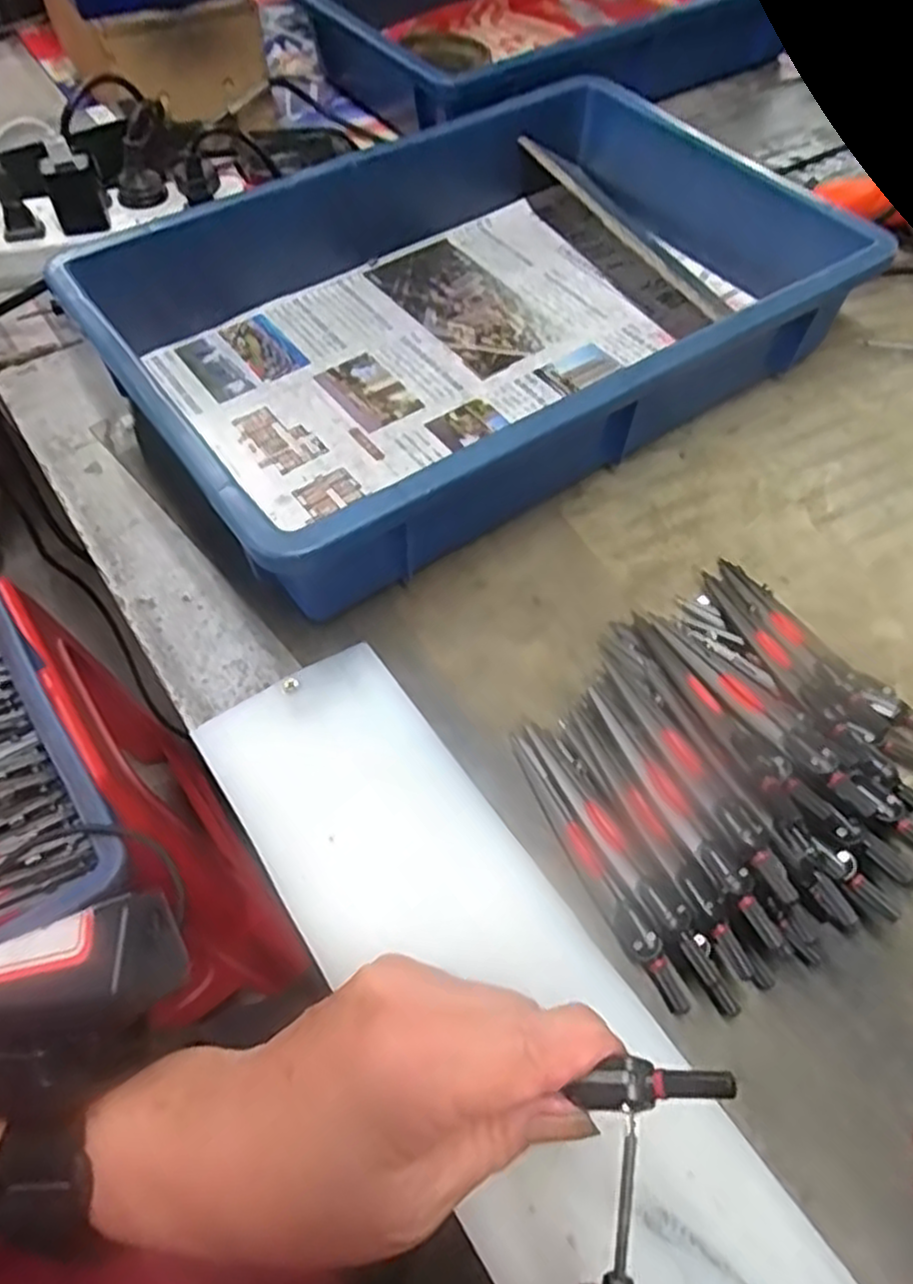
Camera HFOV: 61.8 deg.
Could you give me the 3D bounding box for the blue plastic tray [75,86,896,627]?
[{"bbox_3d":[0.011,-0.219,0.489,0.439,0.076,0.306,-31,62,-19],"label":"blue plastic tray"}]

